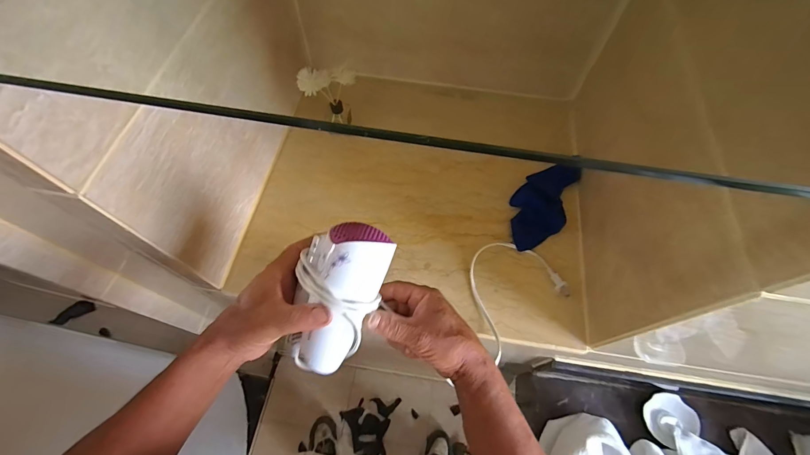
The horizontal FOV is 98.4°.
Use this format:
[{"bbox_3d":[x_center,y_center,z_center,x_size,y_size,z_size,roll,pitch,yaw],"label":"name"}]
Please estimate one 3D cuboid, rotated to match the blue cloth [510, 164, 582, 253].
[{"bbox_3d":[0.251,-0.043,0.642,0.096,0.030,0.197,24,65,11],"label":"blue cloth"}]

